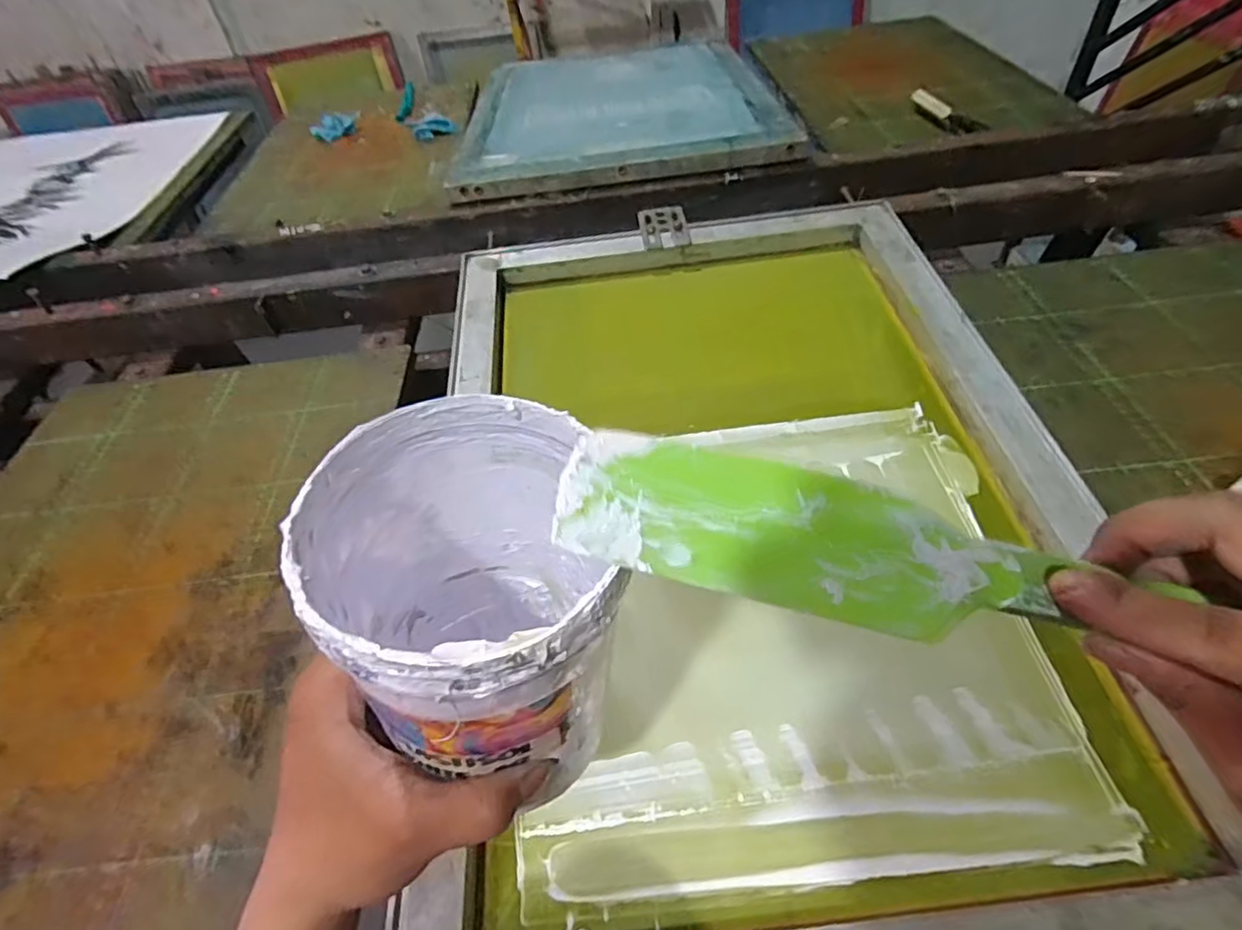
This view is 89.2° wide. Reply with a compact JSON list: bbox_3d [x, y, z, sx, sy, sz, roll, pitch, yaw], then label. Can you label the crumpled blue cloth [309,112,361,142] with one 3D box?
[{"bbox_3d":[-0.511,-0.610,1.131,0.091,0.035,0.046,-20,50,-11],"label":"crumpled blue cloth"}]

